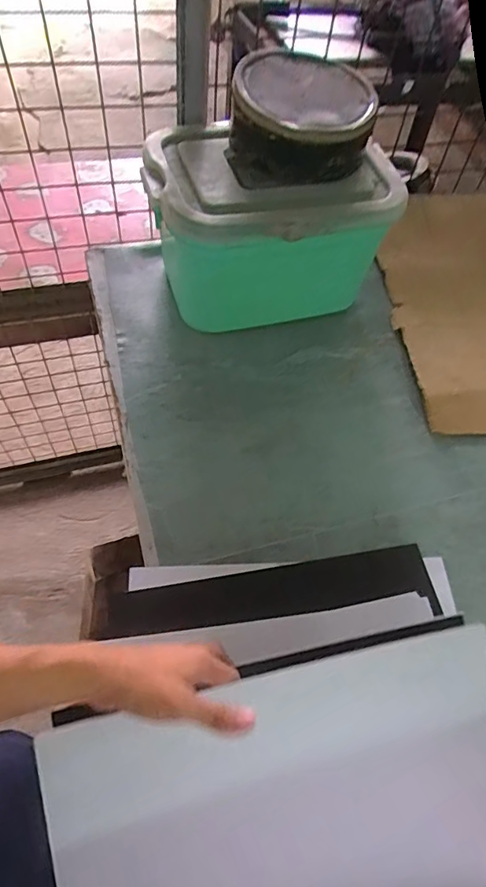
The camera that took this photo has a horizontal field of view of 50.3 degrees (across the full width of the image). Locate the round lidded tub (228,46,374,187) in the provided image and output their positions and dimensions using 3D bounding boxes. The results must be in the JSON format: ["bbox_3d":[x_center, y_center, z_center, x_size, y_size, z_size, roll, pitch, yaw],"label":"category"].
[{"bbox_3d":[0.083,-0.456,0.724,0.194,0.076,0.224,12,60,2],"label":"round lidded tub"}]

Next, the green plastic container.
[{"bbox_3d":[0.035,-0.330,0.803,0.334,0.218,0.251,-10,62,-11],"label":"green plastic container"}]

